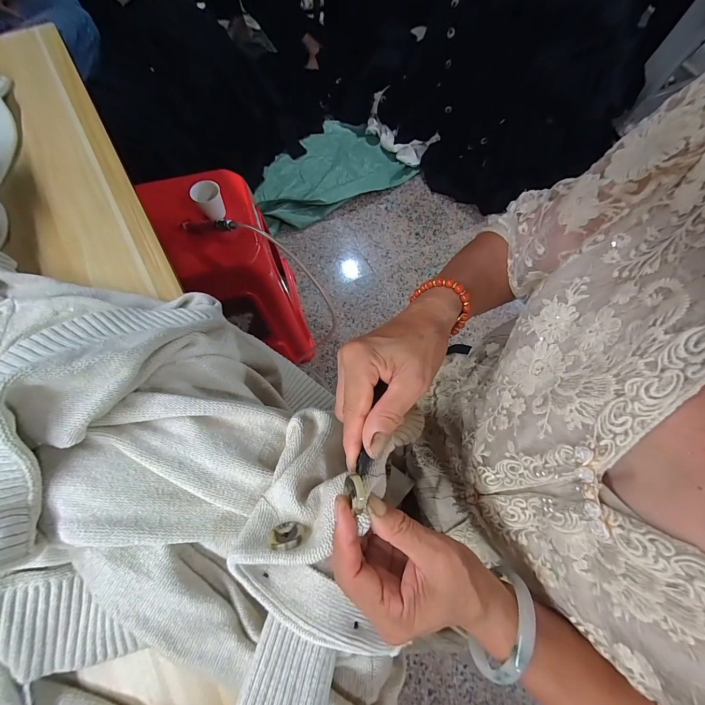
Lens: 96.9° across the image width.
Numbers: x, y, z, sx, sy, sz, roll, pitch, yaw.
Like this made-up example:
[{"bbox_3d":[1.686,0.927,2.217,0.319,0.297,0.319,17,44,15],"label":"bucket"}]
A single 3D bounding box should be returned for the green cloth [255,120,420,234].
[{"bbox_3d":[-0.143,-0.871,1.433,0.732,0.098,0.515,-30,72,-13],"label":"green cloth"}]

